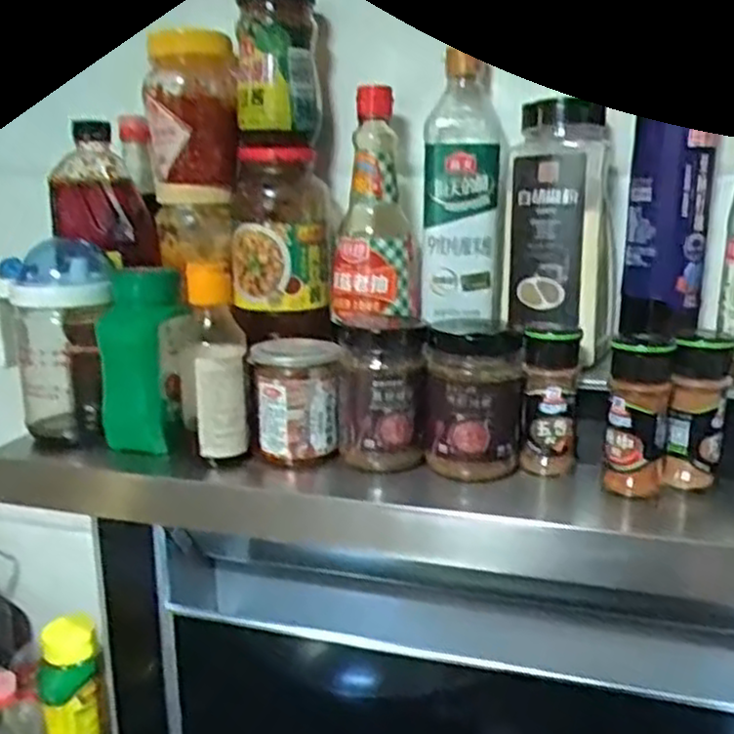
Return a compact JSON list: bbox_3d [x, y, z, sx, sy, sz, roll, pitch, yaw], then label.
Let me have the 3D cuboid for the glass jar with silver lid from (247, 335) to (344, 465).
[{"bbox_3d":[-0.053,0.021,0.584,0.061,0.089,0.060,0,15,0],"label":"glass jar with silver lid"}]

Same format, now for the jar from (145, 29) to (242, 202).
[{"bbox_3d":[-0.146,-0.211,0.657,0.069,0.136,0.068,-2,15,-5],"label":"jar"}]

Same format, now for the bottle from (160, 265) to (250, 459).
[{"bbox_3d":[-0.119,-0.005,0.572,0.056,0.131,0.058,-4,16,-13],"label":"bottle"}]

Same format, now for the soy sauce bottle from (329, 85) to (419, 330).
[{"bbox_3d":[0.005,-0.128,0.635,0.070,0.181,0.055,-1,15,-4],"label":"soy sauce bottle"}]

